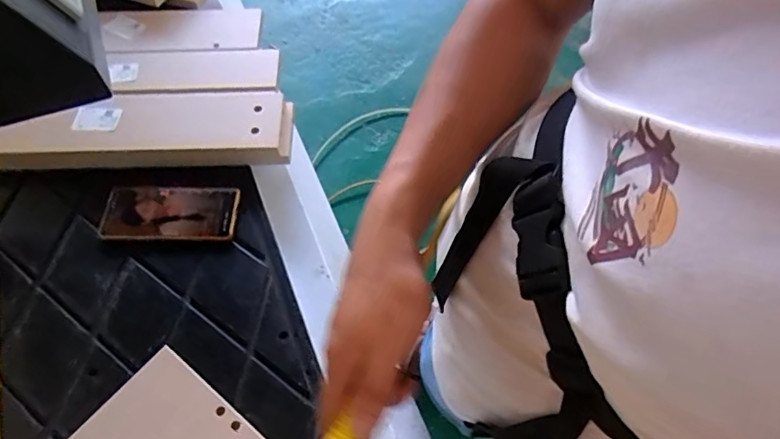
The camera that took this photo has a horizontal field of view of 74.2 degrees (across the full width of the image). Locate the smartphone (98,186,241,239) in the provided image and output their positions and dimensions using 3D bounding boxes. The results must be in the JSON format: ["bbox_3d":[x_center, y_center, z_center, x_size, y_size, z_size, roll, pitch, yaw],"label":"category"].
[{"bbox_3d":[-0.277,-0.011,0.652,0.160,0.012,0.076,-1,60,0],"label":"smartphone"}]

